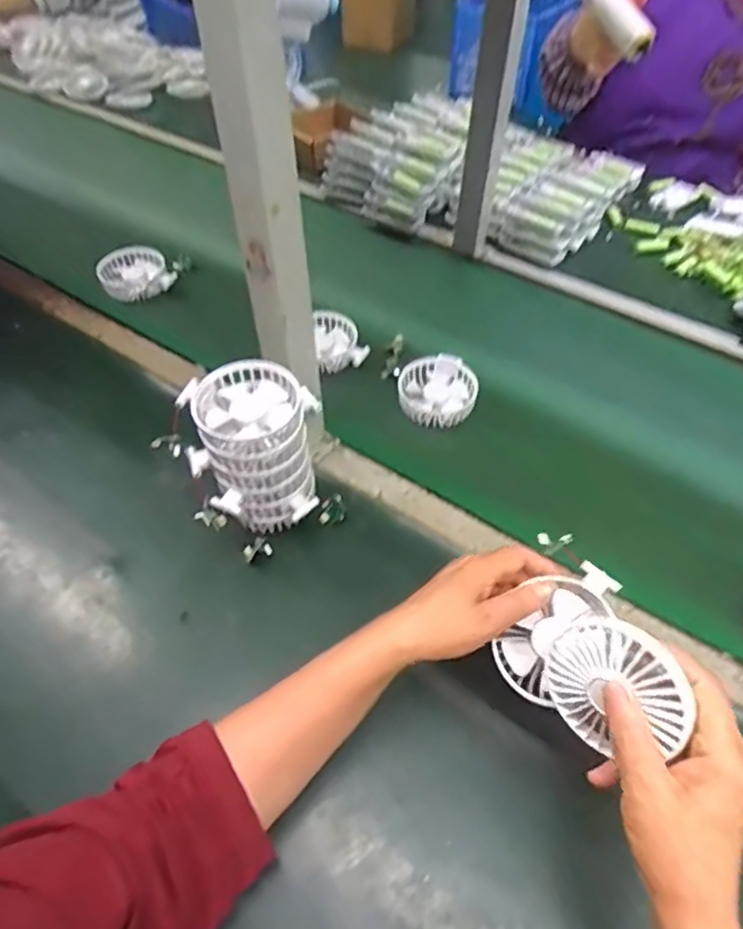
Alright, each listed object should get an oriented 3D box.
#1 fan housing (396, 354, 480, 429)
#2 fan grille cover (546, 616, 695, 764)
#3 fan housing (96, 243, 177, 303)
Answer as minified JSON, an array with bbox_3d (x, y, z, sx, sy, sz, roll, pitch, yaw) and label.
[{"bbox_3d":[0.078,-0.087,0.725,0.091,0.036,0.099,12,47,7],"label":"fan housing"},{"bbox_3d":[0.140,0.131,0.363,0.018,0.085,0.077,-16,78,-38],"label":"fan grille cover"},{"bbox_3d":[-0.343,-0.277,0.880,0.091,0.033,0.093,-39,72,-9],"label":"fan housing"}]

